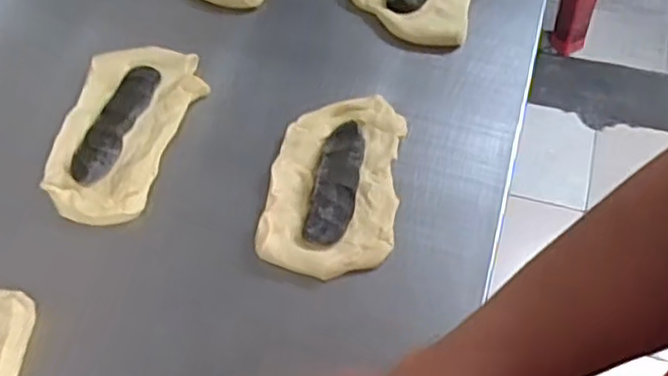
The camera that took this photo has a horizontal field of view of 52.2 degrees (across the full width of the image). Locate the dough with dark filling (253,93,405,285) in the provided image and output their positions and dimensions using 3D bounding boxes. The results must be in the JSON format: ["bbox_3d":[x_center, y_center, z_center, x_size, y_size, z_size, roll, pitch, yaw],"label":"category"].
[{"bbox_3d":[0.002,-0.008,0.624,0.114,0.033,0.181,8,62,7],"label":"dough with dark filling"}]

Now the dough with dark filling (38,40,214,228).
[{"bbox_3d":[-0.209,-0.059,0.667,0.115,0.032,0.196,16,64,11],"label":"dough with dark filling"}]

